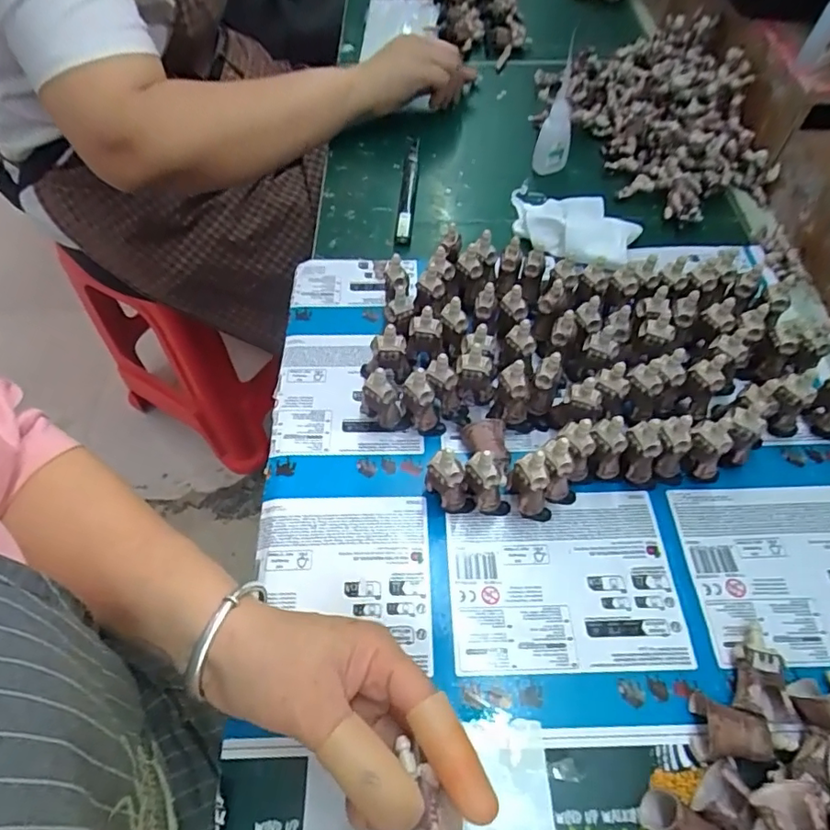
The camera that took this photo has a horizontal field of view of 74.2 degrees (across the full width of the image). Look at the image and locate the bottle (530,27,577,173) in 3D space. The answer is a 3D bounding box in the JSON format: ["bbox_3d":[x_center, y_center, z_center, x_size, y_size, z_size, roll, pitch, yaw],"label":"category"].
[{"bbox_3d":[0.137,-0.286,0.525,0.025,0.114,0.031,34,63,21],"label":"bottle"}]

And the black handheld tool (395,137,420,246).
[{"bbox_3d":[-0.006,-0.235,0.556,0.016,0.011,0.182,2,57,3],"label":"black handheld tool"}]

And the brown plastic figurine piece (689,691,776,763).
[{"bbox_3d":[0.162,0.162,0.280,0.033,0.019,0.031,10,57,8],"label":"brown plastic figurine piece"}]

